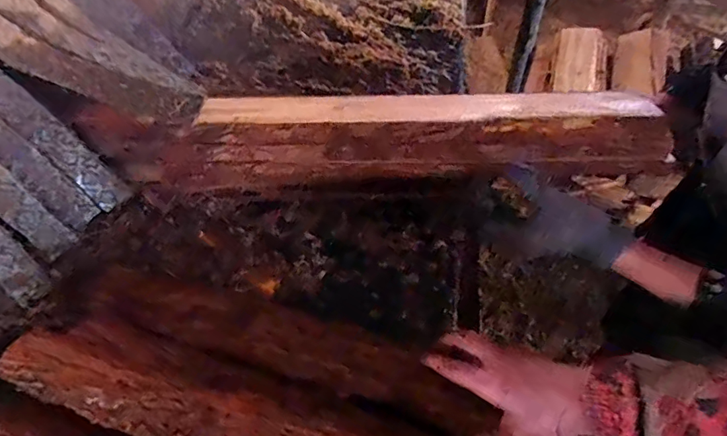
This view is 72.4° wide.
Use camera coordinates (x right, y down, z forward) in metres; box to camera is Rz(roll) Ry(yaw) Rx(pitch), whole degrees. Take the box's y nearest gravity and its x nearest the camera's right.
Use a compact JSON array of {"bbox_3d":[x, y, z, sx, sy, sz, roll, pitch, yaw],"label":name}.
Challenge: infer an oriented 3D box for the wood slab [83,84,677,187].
[{"bbox_3d":[0.017,-0.110,0.604,0.655,0.073,0.128,0,54,3],"label":"wood slab"}]

